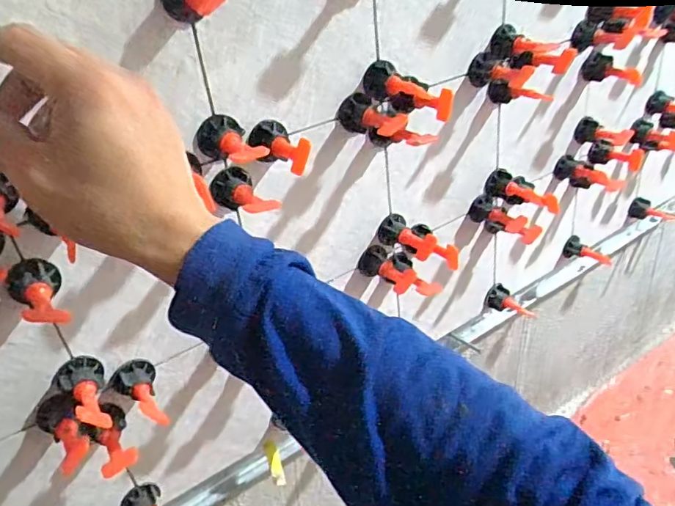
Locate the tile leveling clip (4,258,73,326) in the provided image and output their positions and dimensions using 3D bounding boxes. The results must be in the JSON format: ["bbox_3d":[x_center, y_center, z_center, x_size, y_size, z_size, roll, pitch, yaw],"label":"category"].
[{"bbox_3d":[-0.187,0.028,0.343,0.031,0.030,0.053,-27,37,-28],"label":"tile leveling clip"}]

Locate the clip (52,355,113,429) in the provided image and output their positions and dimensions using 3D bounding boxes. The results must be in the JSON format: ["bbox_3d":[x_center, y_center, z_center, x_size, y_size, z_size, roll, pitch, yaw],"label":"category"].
[{"bbox_3d":[-0.179,0.100,0.387,0.034,0.028,0.056,-27,37,-28],"label":"clip"}]

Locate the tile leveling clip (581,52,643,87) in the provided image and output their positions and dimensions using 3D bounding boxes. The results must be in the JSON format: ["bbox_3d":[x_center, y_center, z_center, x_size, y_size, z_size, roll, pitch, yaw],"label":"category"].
[{"bbox_3d":[0.314,-0.206,0.614,0.075,0.029,0.026,12,31,-8],"label":"tile leveling clip"}]

